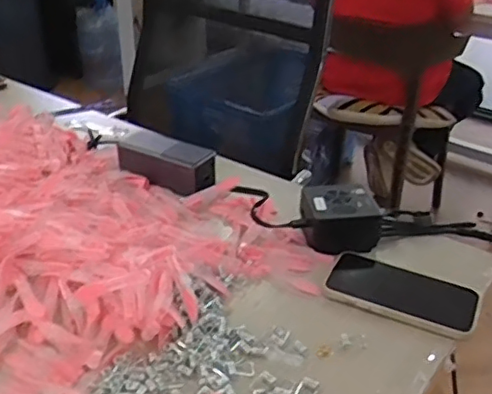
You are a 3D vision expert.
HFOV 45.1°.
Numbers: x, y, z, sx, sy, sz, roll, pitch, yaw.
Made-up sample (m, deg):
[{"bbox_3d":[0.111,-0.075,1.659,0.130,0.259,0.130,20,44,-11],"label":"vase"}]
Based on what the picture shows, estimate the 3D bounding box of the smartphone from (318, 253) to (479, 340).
[{"bbox_3d":[0.155,0.096,0.599,0.148,0.013,0.080,18,36,19],"label":"smartphone"}]

